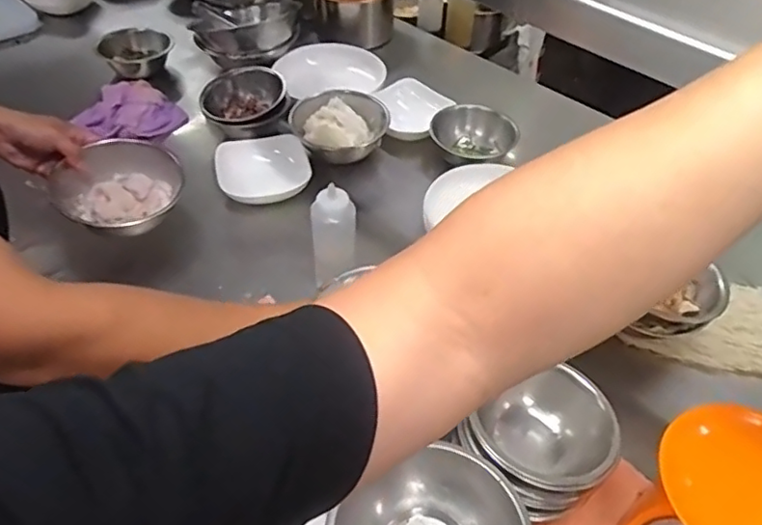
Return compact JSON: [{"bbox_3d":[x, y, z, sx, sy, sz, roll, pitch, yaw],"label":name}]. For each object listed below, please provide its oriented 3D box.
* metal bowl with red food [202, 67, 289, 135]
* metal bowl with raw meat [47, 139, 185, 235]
[{"bbox_3d":[-0.247,-0.294,1.070,0.150,0.051,0.146,-13,48,-15],"label":"metal bowl with red food"},{"bbox_3d":[-0.362,-0.101,0.826,0.167,0.063,0.152,2,46,-2],"label":"metal bowl with raw meat"}]

